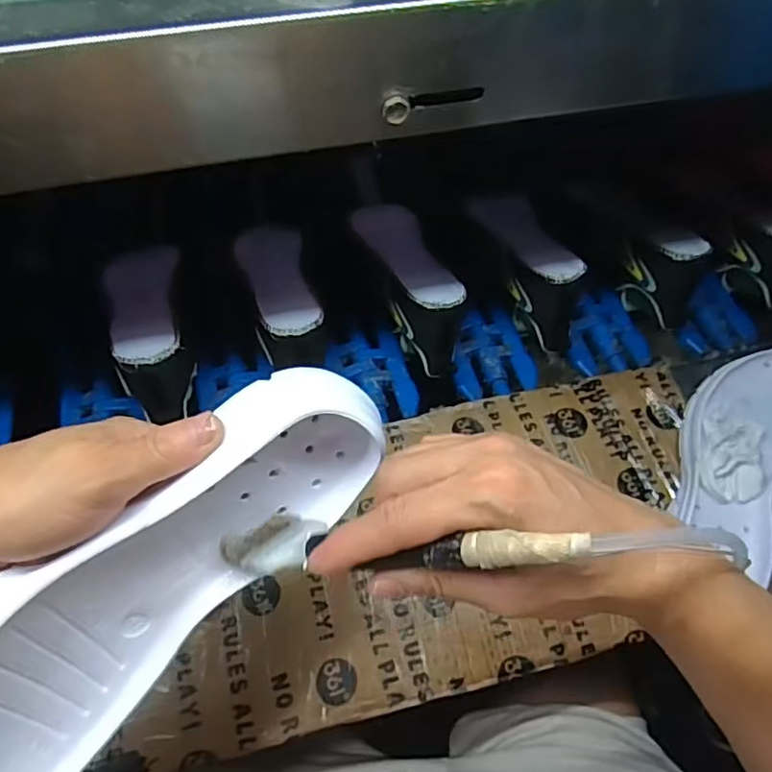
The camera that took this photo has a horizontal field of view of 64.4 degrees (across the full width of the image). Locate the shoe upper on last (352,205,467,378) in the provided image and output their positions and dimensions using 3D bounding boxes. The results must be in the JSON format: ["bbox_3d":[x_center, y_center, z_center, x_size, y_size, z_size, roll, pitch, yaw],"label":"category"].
[{"bbox_3d":[0.030,-0.108,0.702,0.091,0.116,0.208,-12,46,-10],"label":"shoe upper on last"}]

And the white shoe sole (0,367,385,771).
[{"bbox_3d":[-0.113,0.099,0.301,0.281,0.101,0.048,-44,32,-13],"label":"white shoe sole"}]

